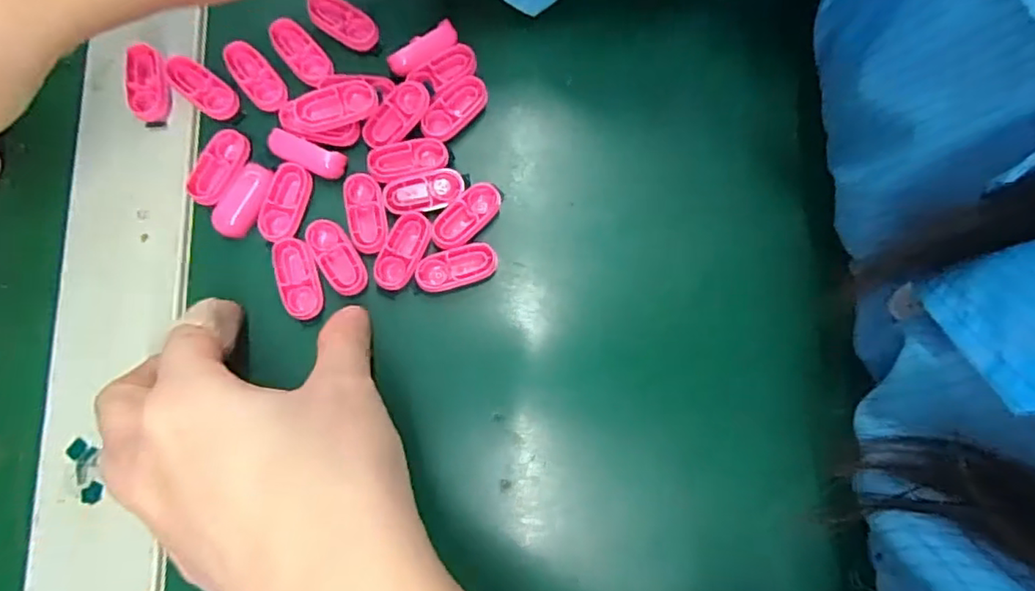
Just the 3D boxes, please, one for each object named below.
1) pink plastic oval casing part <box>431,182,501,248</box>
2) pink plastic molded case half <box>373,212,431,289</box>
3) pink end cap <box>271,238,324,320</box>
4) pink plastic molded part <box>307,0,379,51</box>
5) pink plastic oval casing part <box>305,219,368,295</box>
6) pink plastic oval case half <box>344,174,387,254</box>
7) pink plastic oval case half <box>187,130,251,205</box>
[{"bbox_3d":[-0.022,-0.034,0.251,0.016,0.009,0.034,40,81,7],"label":"pink plastic oval casing part"},{"bbox_3d":[-0.048,-0.019,0.244,0.015,0.004,0.034,23,80,4],"label":"pink plastic molded case half"},{"bbox_3d":[-0.091,-0.007,0.239,0.016,0.004,0.035,-21,80,-4],"label":"pink end cap"},{"bbox_3d":[-0.079,-0.124,0.265,0.035,0.006,0.016,30,80,5],"label":"pink plastic molded part"},{"bbox_3d":[-0.075,-0.016,0.244,0.015,0.004,0.035,-36,81,-7],"label":"pink plastic oval casing part"},{"bbox_3d":[-0.064,-0.035,0.247,0.016,0.004,0.034,-10,79,-2],"label":"pink plastic oval case half"},{"bbox_3d":[-0.126,-0.054,0.250,0.016,0.007,0.034,27,80,5],"label":"pink plastic oval case half"}]

